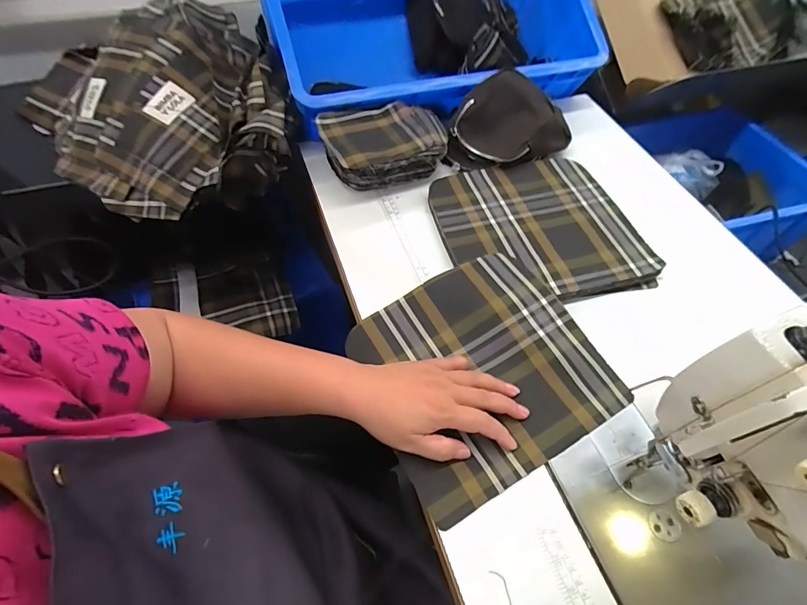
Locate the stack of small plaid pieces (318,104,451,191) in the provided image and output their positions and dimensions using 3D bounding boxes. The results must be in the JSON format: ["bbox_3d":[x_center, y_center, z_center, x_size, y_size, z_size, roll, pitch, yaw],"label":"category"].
[{"bbox_3d":[-0.026,-0.230,0.612,0.176,0.062,0.118,-20,60,-15],"label":"stack of small plaid pieces"}]

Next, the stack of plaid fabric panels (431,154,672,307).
[{"bbox_3d":[0.176,-0.106,0.561,0.252,0.022,0.235,-10,58,-9],"label":"stack of plaid fabric panels"}]

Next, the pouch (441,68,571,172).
[{"bbox_3d":[0.149,-0.270,0.620,0.181,0.065,0.135,-35,65,-22],"label":"pouch"}]

